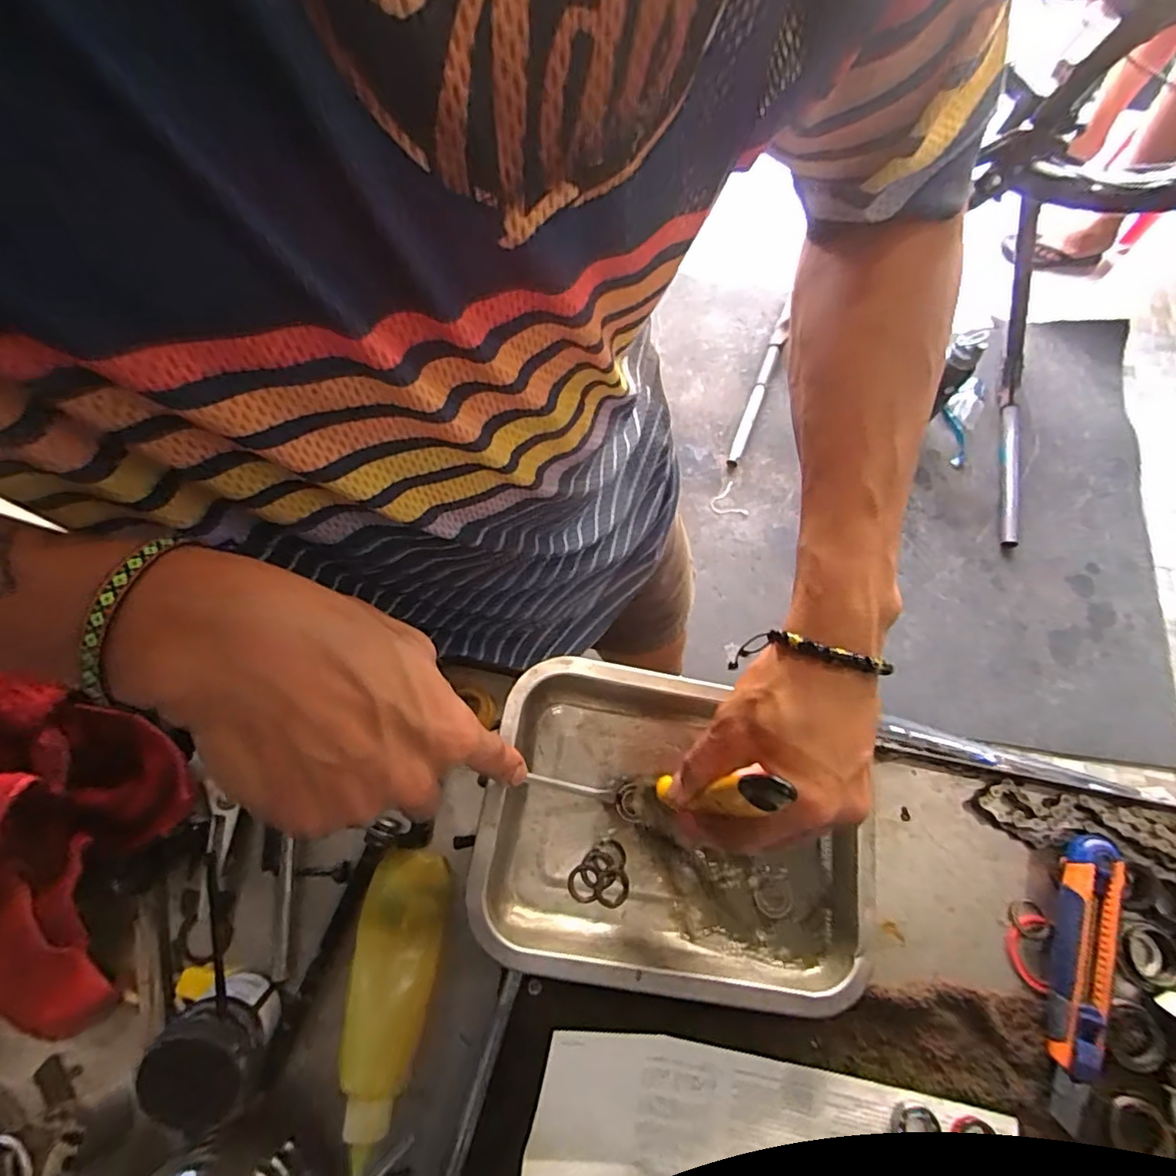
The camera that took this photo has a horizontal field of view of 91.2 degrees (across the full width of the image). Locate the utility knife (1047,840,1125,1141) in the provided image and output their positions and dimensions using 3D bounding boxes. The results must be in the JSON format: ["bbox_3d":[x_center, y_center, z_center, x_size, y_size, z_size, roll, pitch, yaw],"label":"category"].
[{"bbox_3d":[0.324,0.251,0.376,0.030,0.019,0.171,20,70,6],"label":"utility knife"}]

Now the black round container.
[{"bbox_3d":[-0.214,0.270,0.335,0.054,0.067,0.056,0,70,-1],"label":"black round container"}]

